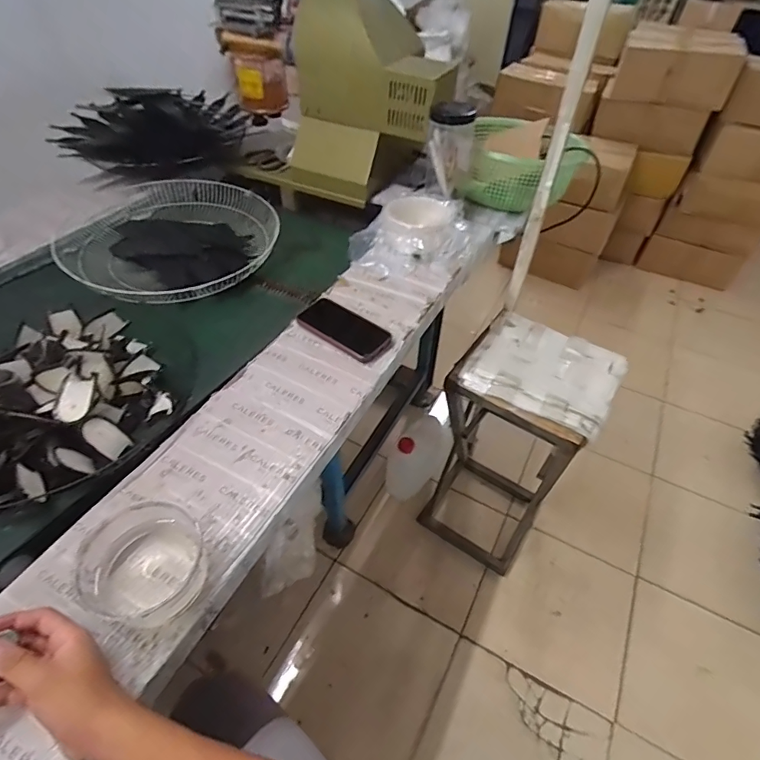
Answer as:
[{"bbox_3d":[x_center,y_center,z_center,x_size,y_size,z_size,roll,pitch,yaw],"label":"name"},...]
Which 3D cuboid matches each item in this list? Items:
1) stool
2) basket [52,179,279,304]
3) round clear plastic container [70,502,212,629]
[{"bbox_3d":[0.335,0.196,1.215,0.320,0.672,0.310,28,52,22],"label":"stool"},{"bbox_3d":[-0.455,-0.291,1.035,0.451,0.117,0.452,-20,51,-20],"label":"basket"},{"bbox_3d":[-0.248,0.192,0.483,0.108,0.062,0.107,-9,48,-11],"label":"round clear plastic container"}]

